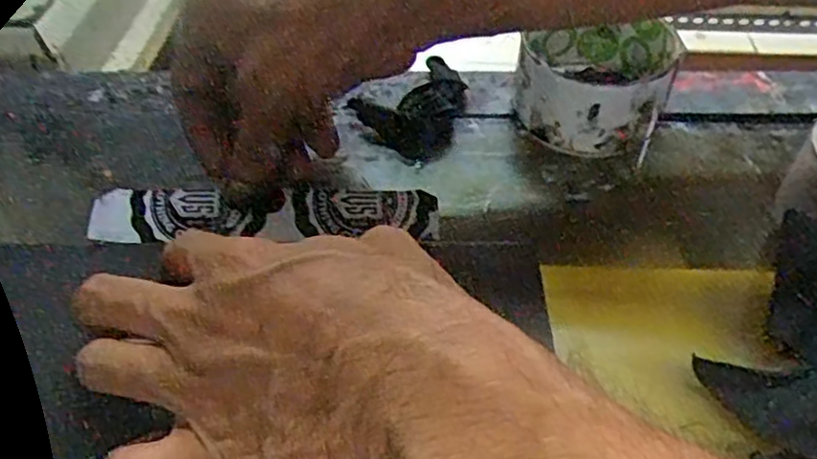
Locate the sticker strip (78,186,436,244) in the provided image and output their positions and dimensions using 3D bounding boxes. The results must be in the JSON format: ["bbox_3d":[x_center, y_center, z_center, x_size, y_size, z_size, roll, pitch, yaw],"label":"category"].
[{"bbox_3d":[-0.066,-0.009,0.322,0.156,0.006,0.028,0,71,-2],"label":"sticker strip"}]

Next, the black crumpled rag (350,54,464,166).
[{"bbox_3d":[0.008,-0.065,0.375,0.066,0.016,0.055,-24,52,-21],"label":"black crumpled rag"}]

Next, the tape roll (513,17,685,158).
[{"bbox_3d":[0.100,-0.084,0.374,0.076,0.046,0.083,14,49,11],"label":"tape roll"}]

